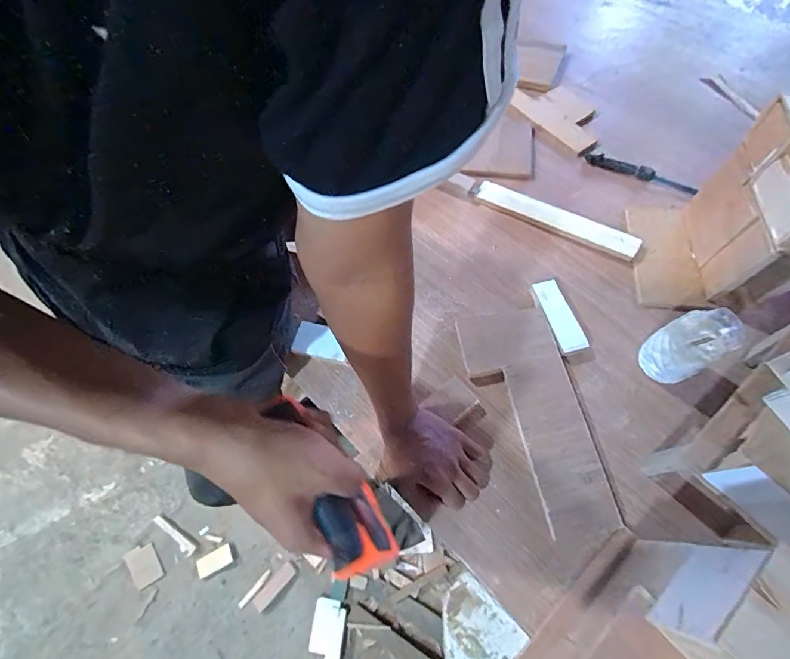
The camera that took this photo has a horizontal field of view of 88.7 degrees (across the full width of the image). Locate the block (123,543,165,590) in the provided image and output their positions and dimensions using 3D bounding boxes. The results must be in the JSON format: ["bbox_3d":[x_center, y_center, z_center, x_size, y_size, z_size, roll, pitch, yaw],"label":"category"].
[{"bbox_3d":[-0.713,0.666,1.146,0.076,0.008,0.110,-34,66,-17],"label":"block"}]

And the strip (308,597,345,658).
[{"bbox_3d":[-0.182,0.841,1.015,0.081,0.025,0.275,5,61,4],"label":"strip"}]

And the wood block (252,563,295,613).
[{"bbox_3d":[-0.332,0.706,1.110,0.041,0.019,0.129,38,68,20],"label":"wood block"}]

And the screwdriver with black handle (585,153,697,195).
[{"bbox_3d":[0.416,-0.266,0.691,0.179,0.024,0.027,35,73,17],"label":"screwdriver with black handle"}]

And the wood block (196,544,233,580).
[{"bbox_3d":[-0.510,0.652,1.140,0.096,0.014,0.054,-25,63,-13],"label":"wood block"}]

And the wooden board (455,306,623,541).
[{"bbox_3d":[0.174,0.100,0.512,0.119,0.018,0.292,-12,66,-1],"label":"wooden board"}]

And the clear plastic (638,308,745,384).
[{"bbox_3d":[0.356,0.018,0.492,0.063,0.098,0.062,-2,66,4],"label":"clear plastic"}]

